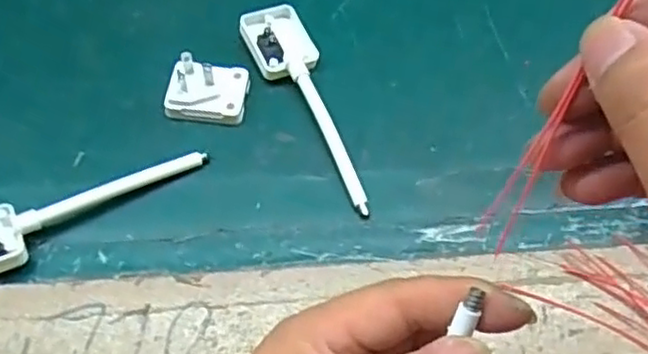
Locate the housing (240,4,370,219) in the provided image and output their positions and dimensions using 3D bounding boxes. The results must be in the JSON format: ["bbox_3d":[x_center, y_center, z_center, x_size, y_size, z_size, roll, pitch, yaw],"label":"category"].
[{"bbox_3d":[-0.002,-0.049,0.424,0.042,0.022,0.155,-25,62,-16],"label":"housing"}]

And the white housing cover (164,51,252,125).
[{"bbox_3d":[-0.072,-0.054,0.426,0.048,0.014,0.038,8,77,-9],"label":"white housing cover"}]

